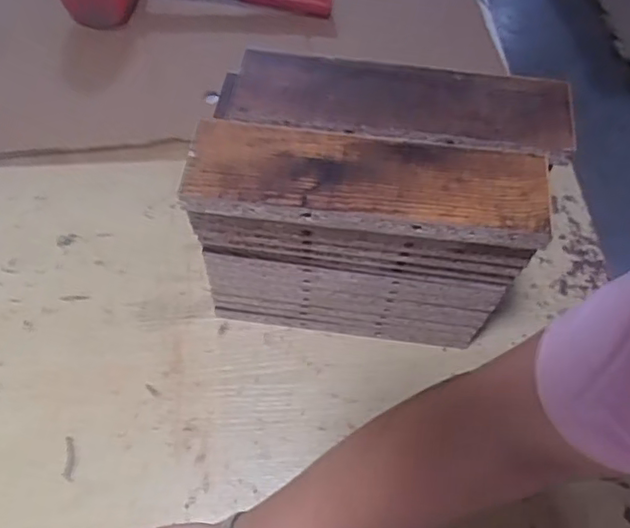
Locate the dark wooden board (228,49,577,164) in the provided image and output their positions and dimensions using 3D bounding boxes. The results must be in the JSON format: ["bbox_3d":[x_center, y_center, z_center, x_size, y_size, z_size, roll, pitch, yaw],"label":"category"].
[{"bbox_3d":[0.056,-0.104,0.398,0.211,0.008,0.066,8,59,4],"label":"dark wooden board"}]

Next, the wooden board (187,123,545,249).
[{"bbox_3d":[0.031,-0.050,0.374,0.210,0.014,0.060,7,59,3],"label":"wooden board"}]

